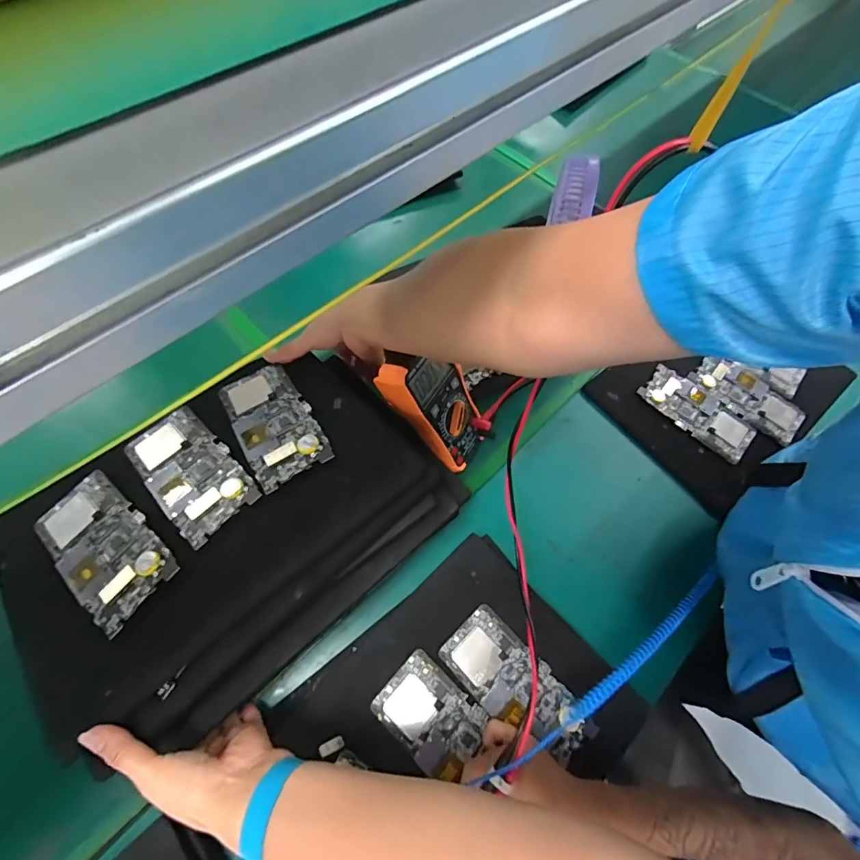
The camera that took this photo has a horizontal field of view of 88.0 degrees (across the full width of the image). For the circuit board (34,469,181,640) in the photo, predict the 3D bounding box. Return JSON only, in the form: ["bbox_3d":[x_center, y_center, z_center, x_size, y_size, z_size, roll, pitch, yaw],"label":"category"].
[{"bbox_3d":[-0.290,0.100,0.394,0.152,0.004,0.073,32,67,24],"label":"circuit board"}]

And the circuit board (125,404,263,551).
[{"bbox_3d":[-0.230,0.038,0.426,0.073,0.005,0.152,-41,61,-20],"label":"circuit board"}]

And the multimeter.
[{"bbox_3d":[0.009,-0.021,0.512,0.045,0.179,0.076,-5,57,35],"label":"multimeter"}]

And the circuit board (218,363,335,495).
[{"bbox_3d":[-0.161,-0.011,0.454,0.072,0.006,0.156,-28,56,-16],"label":"circuit board"}]

